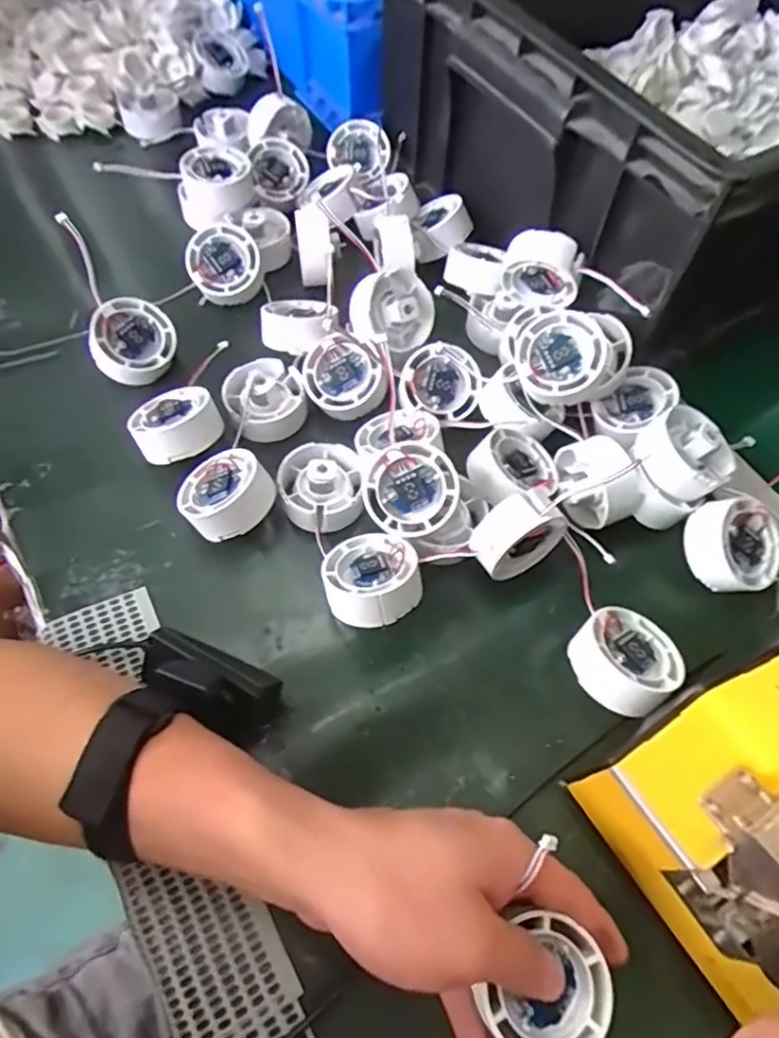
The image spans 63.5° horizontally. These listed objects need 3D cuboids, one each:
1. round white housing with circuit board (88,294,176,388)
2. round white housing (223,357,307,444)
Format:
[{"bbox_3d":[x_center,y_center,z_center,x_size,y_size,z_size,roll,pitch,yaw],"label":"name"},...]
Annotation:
[{"bbox_3d":[-0.181,-0.125,0.445,0.055,0.025,0.056,3,82,-23],"label":"round white housing with circuit board"},{"bbox_3d":[-0.086,-0.085,0.434,0.052,0.031,0.053,1,61,-1],"label":"round white housing"}]

